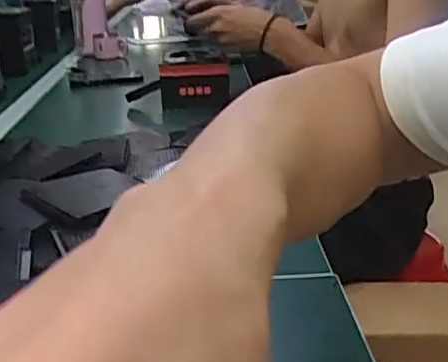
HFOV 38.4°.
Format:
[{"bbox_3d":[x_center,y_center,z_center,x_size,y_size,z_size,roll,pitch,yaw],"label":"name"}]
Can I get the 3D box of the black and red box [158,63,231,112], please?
[{"bbox_3d":[-0.047,-0.150,1.030,0.110,0.078,0.034,1,20,6],"label":"black and red box"}]

